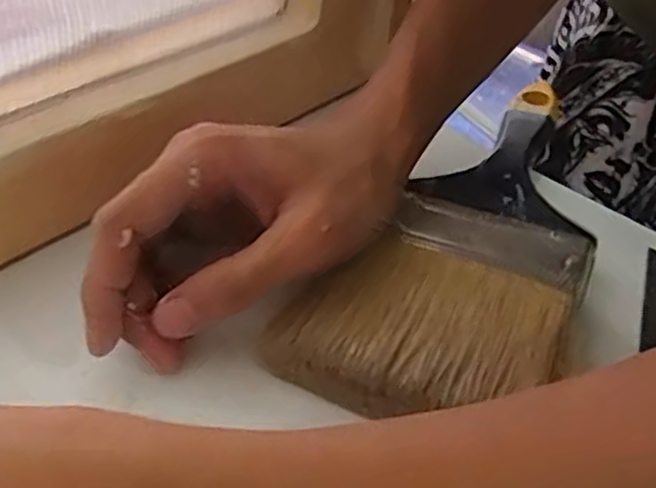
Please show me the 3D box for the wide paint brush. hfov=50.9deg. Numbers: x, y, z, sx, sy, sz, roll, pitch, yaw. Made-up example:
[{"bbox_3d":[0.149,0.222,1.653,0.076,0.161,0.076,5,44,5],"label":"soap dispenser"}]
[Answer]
[{"bbox_3d":[0.078,-0.005,0.307,0.088,0.026,0.238,28,46,22],"label":"wide paint brush"}]

